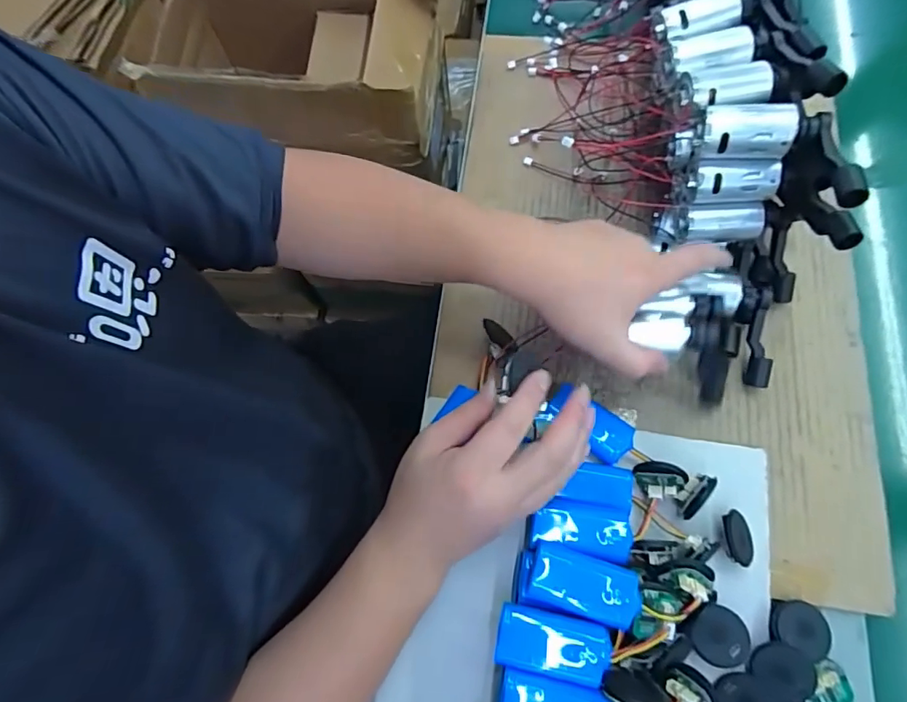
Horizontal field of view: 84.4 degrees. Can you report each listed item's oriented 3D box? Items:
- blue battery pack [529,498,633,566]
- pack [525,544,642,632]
[{"bbox_3d":[0.091,0.126,0.353,0.068,0.016,0.035,9,72,6],"label":"blue battery pack"},{"bbox_3d":[0.086,0.155,0.328,0.070,0.013,0.036,14,72,7],"label":"pack"}]

